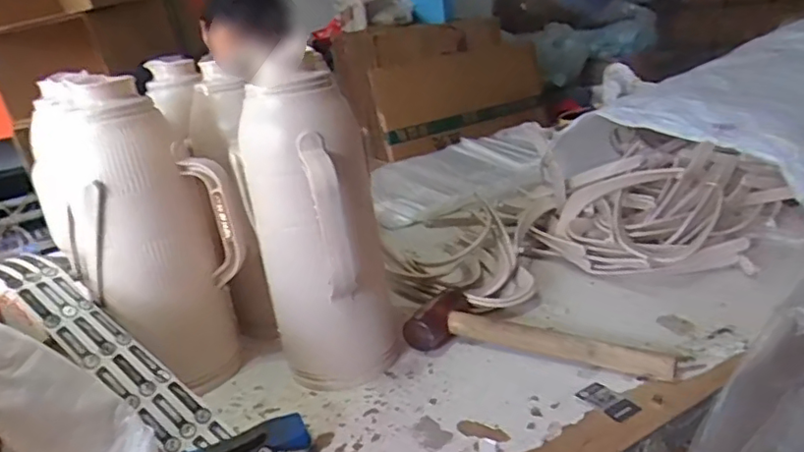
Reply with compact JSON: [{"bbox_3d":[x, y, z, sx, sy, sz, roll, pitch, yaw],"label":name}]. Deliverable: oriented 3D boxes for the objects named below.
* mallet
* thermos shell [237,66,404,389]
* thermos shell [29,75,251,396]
[{"bbox_3d":[0.154,0.120,0.686,0.293,0.039,0.093,4,23,28],"label":"mallet"},{"bbox_3d":[-0.080,0.004,0.660,0.132,0.331,0.118,7,24,34],"label":"thermos shell"},{"bbox_3d":[-0.290,0.016,0.677,0.166,0.330,0.129,-24,26,-38],"label":"thermos shell"}]

